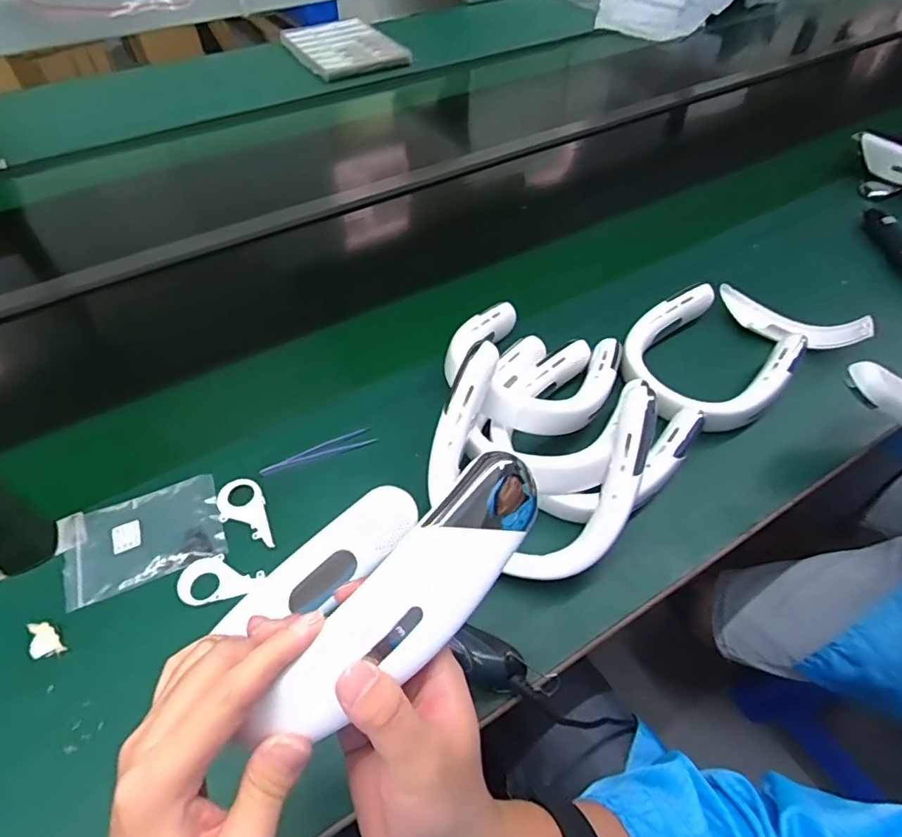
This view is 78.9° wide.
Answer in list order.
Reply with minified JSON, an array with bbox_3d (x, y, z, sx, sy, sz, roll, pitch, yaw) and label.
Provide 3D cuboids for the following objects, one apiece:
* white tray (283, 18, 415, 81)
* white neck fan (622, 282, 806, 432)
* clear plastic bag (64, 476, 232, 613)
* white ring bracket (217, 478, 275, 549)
[{"bbox_3d":[-0.286,-0.971,1.427,0.247,0.027,0.371,-26,56,-19],"label":"white tray"},{"bbox_3d":[0.311,-0.074,0.677,0.210,0.043,0.184,-34,60,-24],"label":"white neck fan"},{"bbox_3d":[-0.313,0.119,0.559,0.148,0.004,0.102,-19,54,-15],"label":"clear plastic bag"},{"bbox_3d":[-0.217,0.101,0.573,0.047,0.004,0.090,-17,54,-13],"label":"white ring bracket"}]

